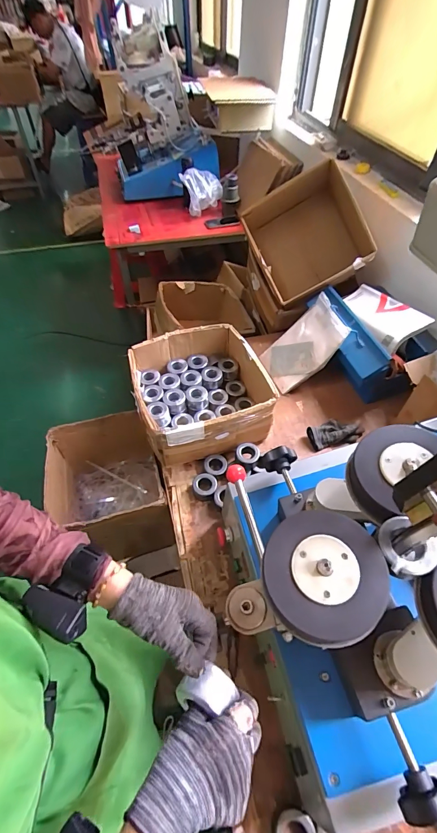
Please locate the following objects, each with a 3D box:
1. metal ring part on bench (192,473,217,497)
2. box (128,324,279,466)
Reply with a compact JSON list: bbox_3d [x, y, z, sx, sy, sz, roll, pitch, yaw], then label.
[{"bbox_3d":[-0.034,0.176,0.879,0.060,0.038,0.059,0,53,-1],"label":"metal ring part on bench"},{"bbox_3d":[-0.049,-0.065,0.977,0.339,0.174,0.339,-17,55,-13],"label":"box"}]

